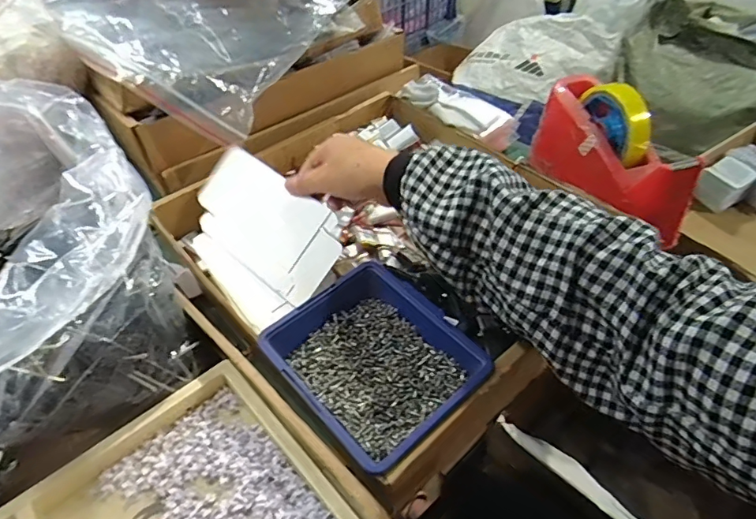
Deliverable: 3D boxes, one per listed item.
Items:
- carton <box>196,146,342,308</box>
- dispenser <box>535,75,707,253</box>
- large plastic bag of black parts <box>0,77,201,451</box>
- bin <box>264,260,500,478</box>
[{"bbox_3d":[-0.110,-0.037,0.481,0.169,0.009,0.088,36,92,24],"label":"carton"},{"bbox_3d":[0.239,-0.113,0.519,0.063,0.099,0.200,-18,50,-11],"label":"dispenser"},{"bbox_3d":[-0.247,0.017,0.361,0.189,0.193,0.182,-34,54,-23],"label":"large plastic bag of black parts"},{"bbox_3d":[-0.003,0.079,0.385,0.122,0.042,0.140,-36,55,-24],"label":"bin"}]

